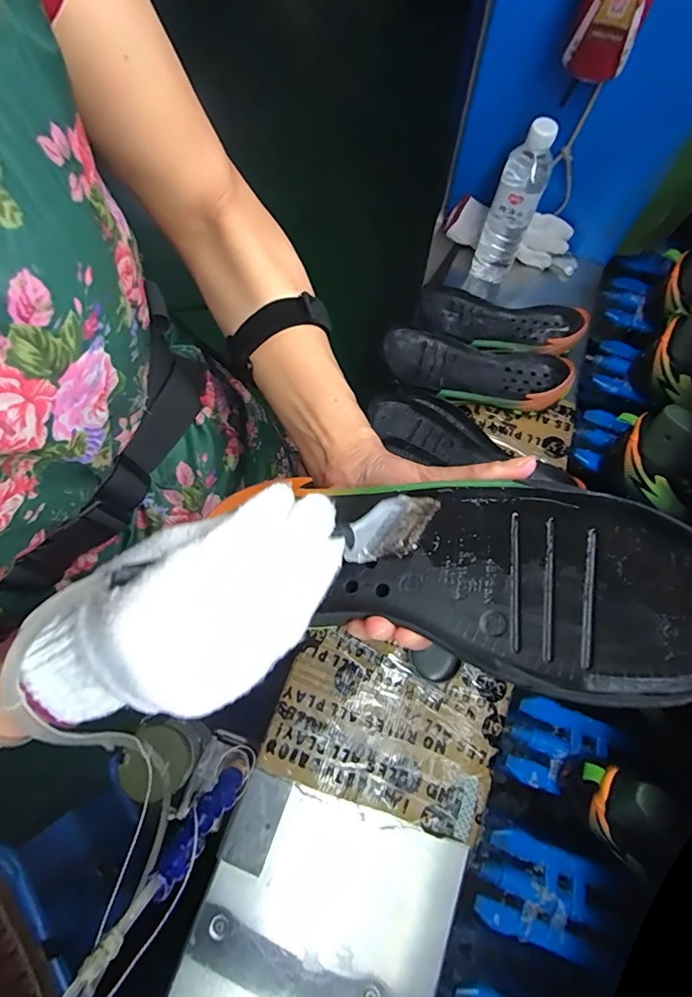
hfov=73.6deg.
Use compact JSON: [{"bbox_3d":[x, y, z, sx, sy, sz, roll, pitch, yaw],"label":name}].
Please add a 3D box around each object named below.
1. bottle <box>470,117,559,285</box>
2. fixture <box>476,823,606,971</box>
[{"bbox_3d":[0.232,-0.405,0.648,0.060,0.207,0.054,21,69,6],"label":"bottle"},{"bbox_3d":[0.209,0.424,0.495,0.130,0.022,0.092,20,69,6],"label":"fixture"}]

